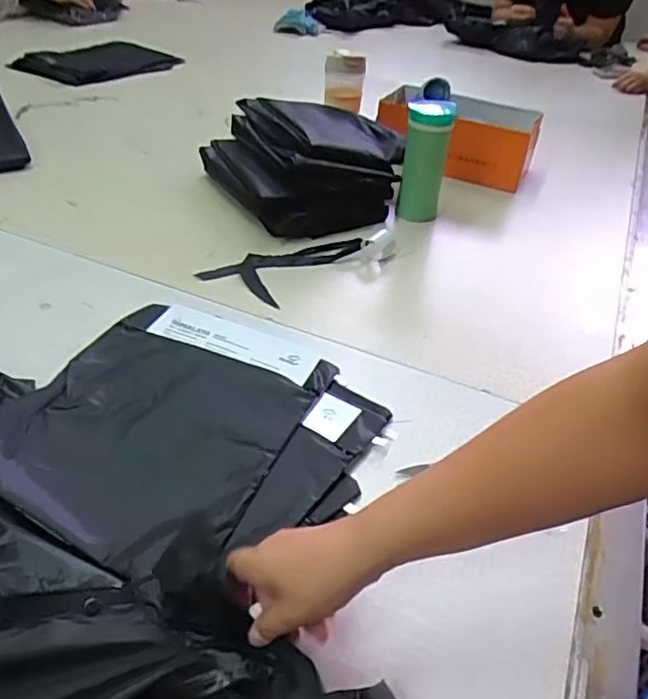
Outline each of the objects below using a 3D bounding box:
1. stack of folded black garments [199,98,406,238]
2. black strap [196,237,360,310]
[{"bbox_3d":[-0.033,-0.327,1.016,0.293,0.131,0.297,-20,46,-25],"label":"stack of folded black garments"},{"bbox_3d":[-0.058,-0.135,0.877,0.135,0.016,0.226,25,45,23],"label":"black strap"}]

